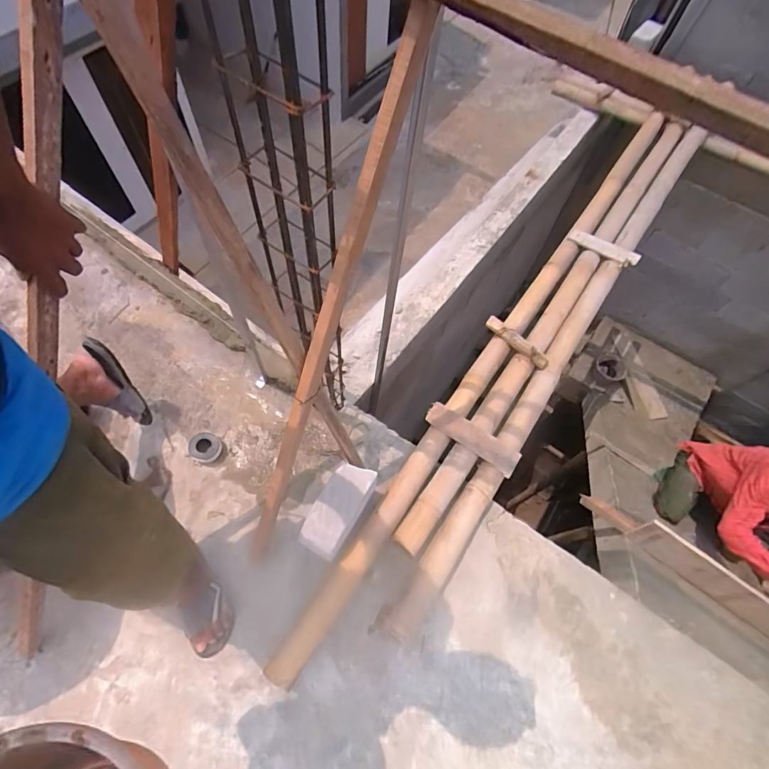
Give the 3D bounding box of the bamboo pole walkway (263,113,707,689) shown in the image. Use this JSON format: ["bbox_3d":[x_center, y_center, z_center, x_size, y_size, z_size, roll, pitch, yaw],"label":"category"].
[{"bbox_3d":[0.602,-0.236,1.585,0.283,0.100,2.747,34,68,12],"label":"bamboo pole walkway"}]

